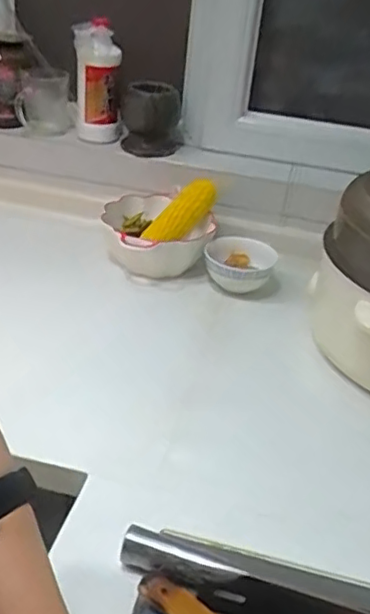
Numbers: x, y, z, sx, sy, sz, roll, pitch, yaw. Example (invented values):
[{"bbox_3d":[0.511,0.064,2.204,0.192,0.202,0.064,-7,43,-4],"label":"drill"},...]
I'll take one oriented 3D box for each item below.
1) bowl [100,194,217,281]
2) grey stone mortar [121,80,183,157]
[{"bbox_3d":[-0.061,-0.106,0.971,0.170,0.092,0.144,30,38,34],"label":"bowl"},{"bbox_3d":[-0.053,-0.304,1.005,0.099,0.111,0.089,3,31,-5],"label":"grey stone mortar"}]

